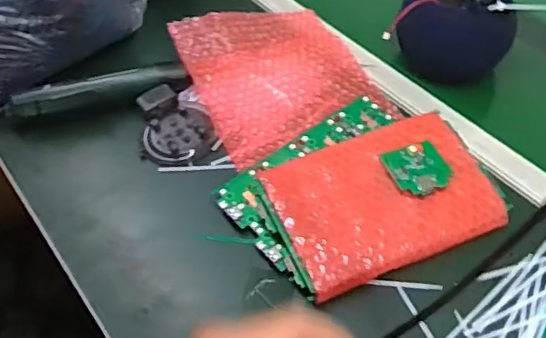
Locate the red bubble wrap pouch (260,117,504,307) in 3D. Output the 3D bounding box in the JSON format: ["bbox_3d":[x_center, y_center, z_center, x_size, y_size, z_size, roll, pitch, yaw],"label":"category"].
[{"bbox_3d":[0.105,0.028,0.540,0.204,0.043,0.134,-19,51,-13],"label":"red bubble wrap pouch"}]

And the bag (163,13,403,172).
[{"bbox_3d":[0.006,-0.118,0.667,0.197,0.047,0.207,-22,52,-16],"label":"bag"}]

